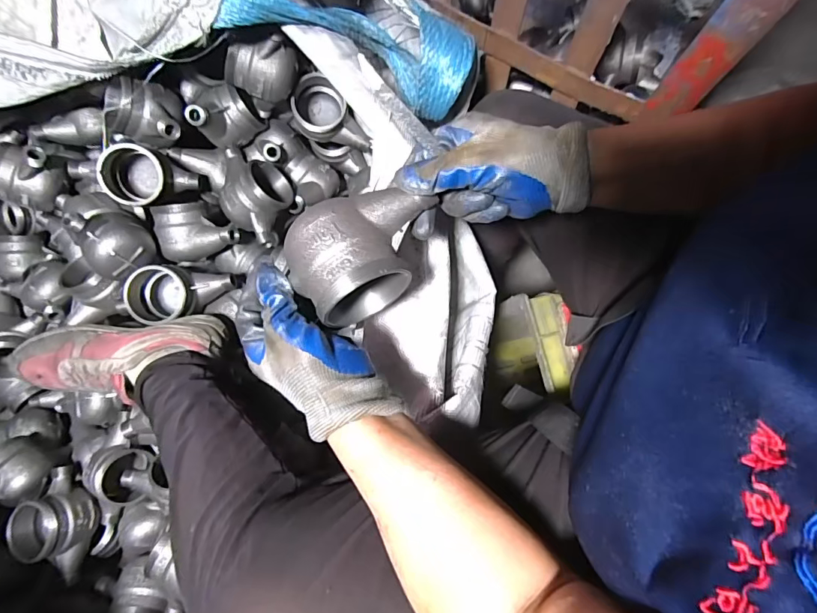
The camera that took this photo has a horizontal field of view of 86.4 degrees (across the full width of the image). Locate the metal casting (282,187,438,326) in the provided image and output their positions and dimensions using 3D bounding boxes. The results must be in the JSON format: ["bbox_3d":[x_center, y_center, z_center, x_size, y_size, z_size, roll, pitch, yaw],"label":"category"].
[{"bbox_3d":[-0.037,-0.042,0.340,0.108,0.069,0.076,-33,80,-6],"label":"metal casting"}]

